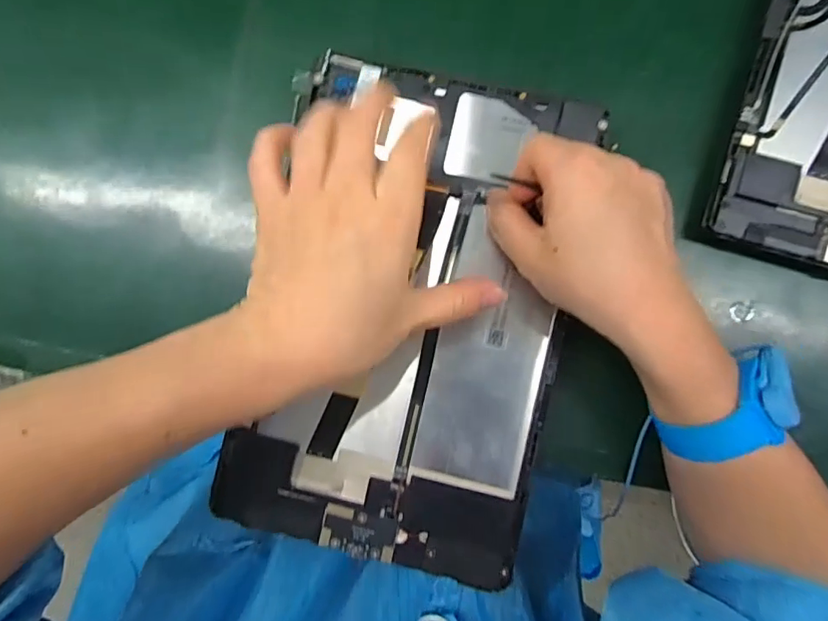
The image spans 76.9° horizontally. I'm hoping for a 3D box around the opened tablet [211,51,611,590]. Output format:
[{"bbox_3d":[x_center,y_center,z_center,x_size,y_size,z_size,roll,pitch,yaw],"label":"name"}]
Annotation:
[{"bbox_3d":[0.000,0.001,0.258,0.148,0.009,0.237,13,89,4],"label":"opened tablet"}]

